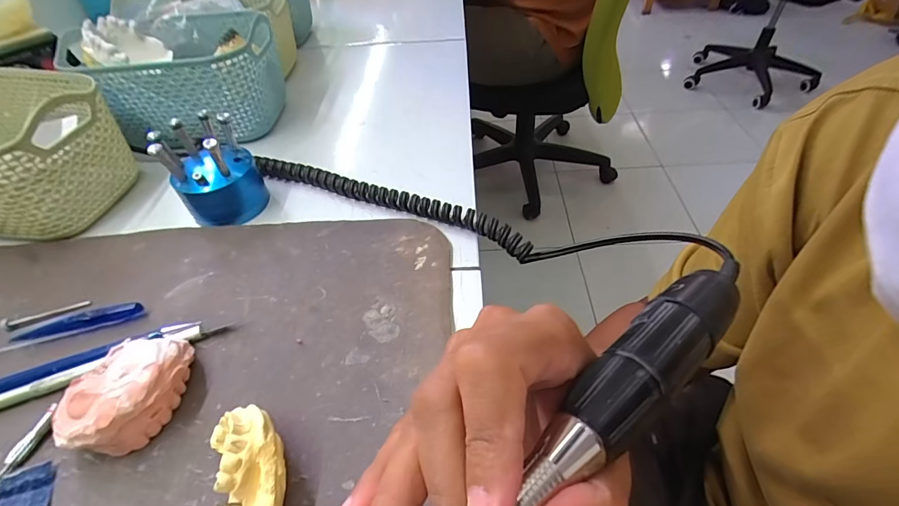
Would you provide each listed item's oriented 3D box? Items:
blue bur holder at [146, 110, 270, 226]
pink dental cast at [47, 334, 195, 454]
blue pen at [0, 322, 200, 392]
[{"bbox_3d":[-0.179,-0.064,0.321,0.056,0.066,0.059,-26,50,-19],"label":"blue bur holder"},{"bbox_3d":[-0.163,0.070,0.215,0.043,0.033,0.059,4,47,7],"label":"pink dental cast"},{"bbox_3d":[-0.217,0.064,0.240,0.137,0.010,0.009,-18,48,-13],"label":"blue pen"}]

